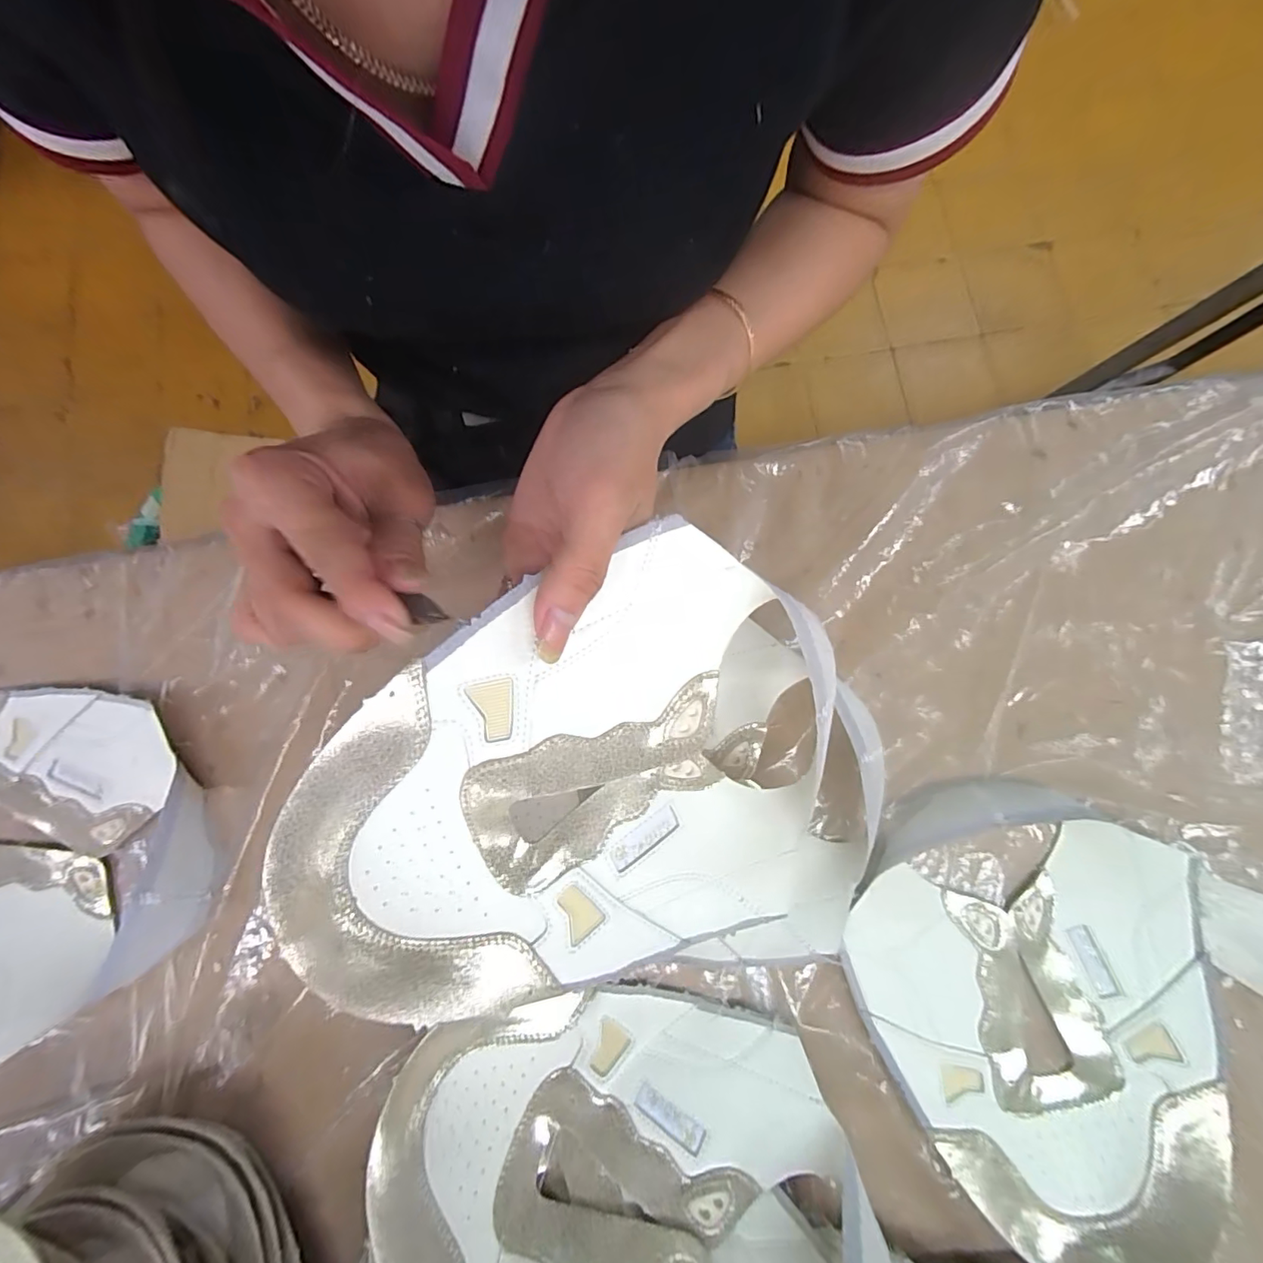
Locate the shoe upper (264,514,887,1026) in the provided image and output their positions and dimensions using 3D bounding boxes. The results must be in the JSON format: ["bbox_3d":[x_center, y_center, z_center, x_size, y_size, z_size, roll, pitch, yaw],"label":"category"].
[{"bbox_3d":[-0.007,0.056,0.218,0.213,0.097,0.166,-1,78,1],"label":"shoe upper"}]

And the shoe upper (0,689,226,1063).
[{"bbox_3d":[-0.334,0.113,0.289,0.183,0.022,0.199,0,78,1],"label":"shoe upper"}]

